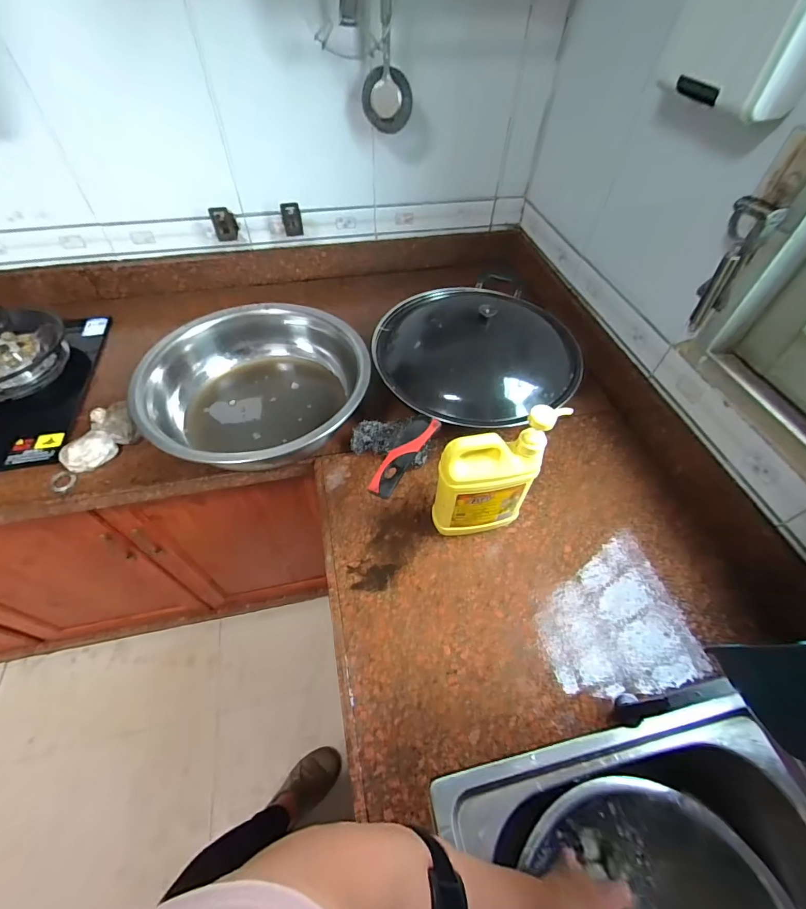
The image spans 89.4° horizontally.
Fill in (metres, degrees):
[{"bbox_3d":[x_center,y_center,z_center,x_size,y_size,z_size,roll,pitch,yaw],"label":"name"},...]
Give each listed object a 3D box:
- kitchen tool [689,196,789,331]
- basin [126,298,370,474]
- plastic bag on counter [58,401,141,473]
[{"bbox_3d":[0.419,-0.243,0.535,0.023,0.157,0.055,-8,53,-6],"label":"kitchen tool"},{"bbox_3d":[-0.252,-0.129,0.720,0.360,0.102,0.360,0,53,0],"label":"basin"},{"bbox_3d":[-0.509,-0.029,0.684,0.059,0.052,0.126,36,61,24],"label":"plastic bag on counter"}]

